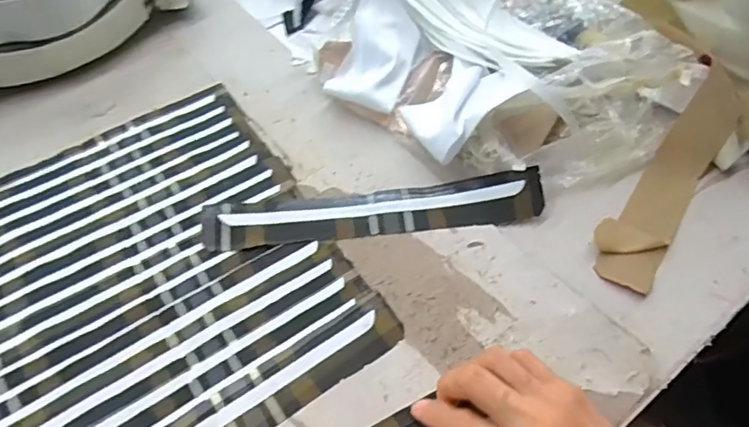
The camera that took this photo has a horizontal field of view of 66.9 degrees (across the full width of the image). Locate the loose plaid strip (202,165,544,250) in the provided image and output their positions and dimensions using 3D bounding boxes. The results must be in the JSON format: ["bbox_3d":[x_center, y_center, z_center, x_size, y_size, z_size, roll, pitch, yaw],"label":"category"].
[{"bbox_3d":[0.000,-0.005,0.435,0.257,0.022,0.037,-5,57,-5],"label":"loose plaid strip"}]

